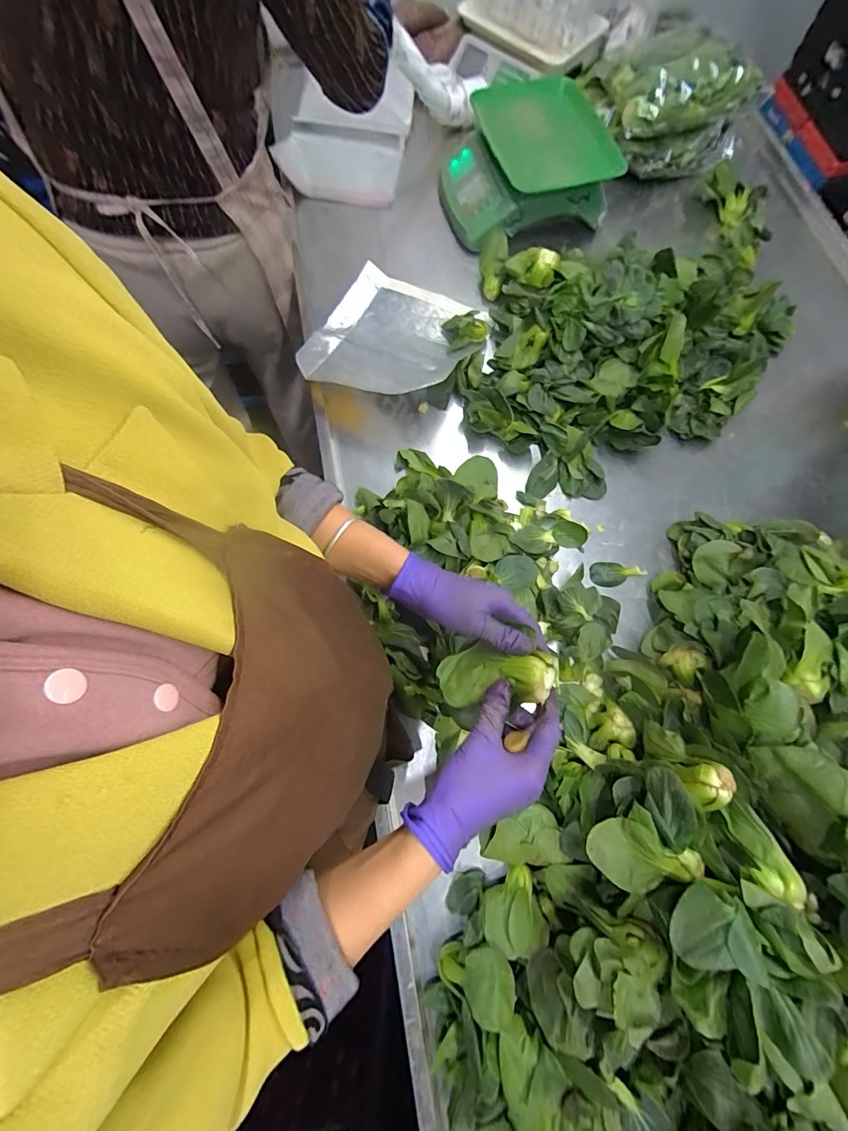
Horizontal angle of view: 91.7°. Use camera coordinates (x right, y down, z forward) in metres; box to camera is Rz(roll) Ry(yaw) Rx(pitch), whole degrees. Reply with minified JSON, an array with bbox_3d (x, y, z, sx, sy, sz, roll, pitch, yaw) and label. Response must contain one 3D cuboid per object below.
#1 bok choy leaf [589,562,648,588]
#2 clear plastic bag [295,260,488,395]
[{"bbox_3d":[0.296,0.016,0.626,0.084,0.011,0.039,10,73,2],"label":"bok choy leaf"},{"bbox_3d":[-0.062,-0.404,0.710,0.257,0.074,0.290,21,74,5],"label":"clear plastic bag"}]

